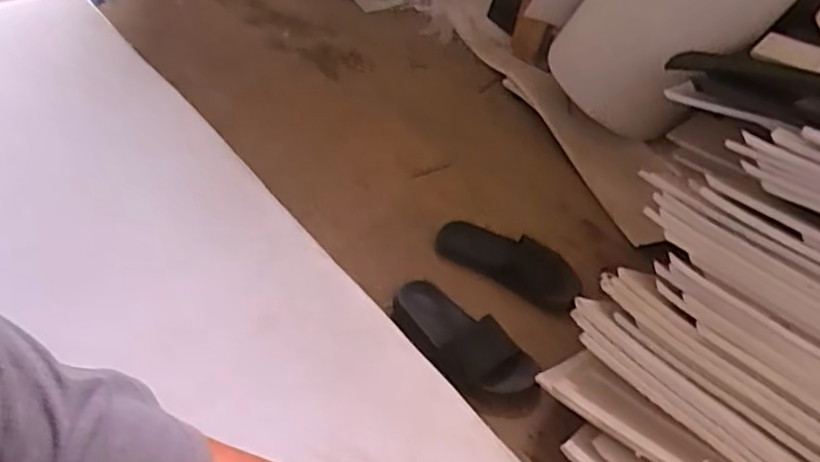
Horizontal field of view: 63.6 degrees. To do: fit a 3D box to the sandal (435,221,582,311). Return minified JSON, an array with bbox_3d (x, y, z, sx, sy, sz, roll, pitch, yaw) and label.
[{"bbox_3d":[0.174,0.061,1.170,0.272,0.061,0.087,27,49,25],"label":"sandal"}]

